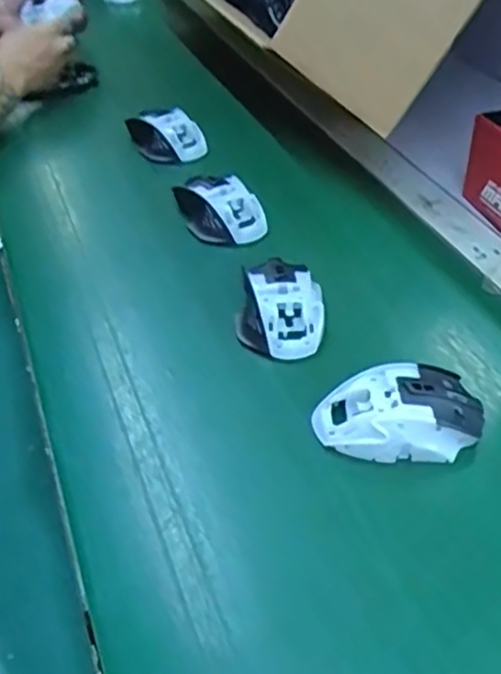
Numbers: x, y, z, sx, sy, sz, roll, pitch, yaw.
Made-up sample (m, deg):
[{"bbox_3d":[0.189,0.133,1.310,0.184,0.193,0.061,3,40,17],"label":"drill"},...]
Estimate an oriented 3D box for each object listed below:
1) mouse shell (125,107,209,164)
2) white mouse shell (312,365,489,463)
[{"bbox_3d":[-0.092,-0.230,0.774,0.065,0.039,0.082,-20,45,-19],"label":"mouse shell"},{"bbox_3d":[0.103,0.052,0.478,0.112,0.037,0.060,-3,42,-1],"label":"white mouse shell"}]

